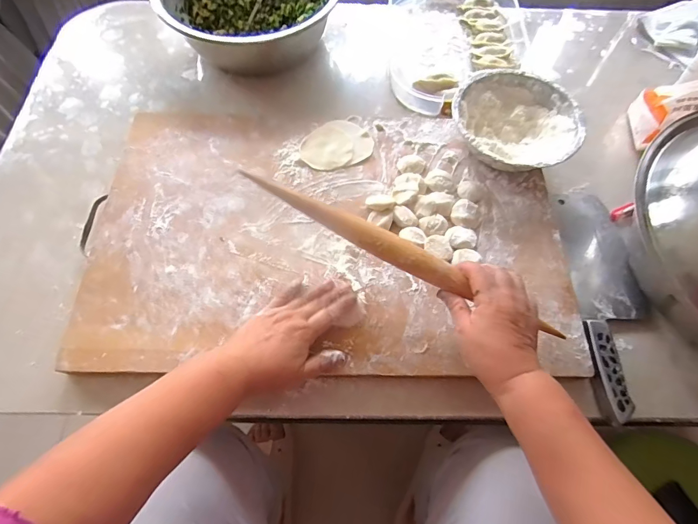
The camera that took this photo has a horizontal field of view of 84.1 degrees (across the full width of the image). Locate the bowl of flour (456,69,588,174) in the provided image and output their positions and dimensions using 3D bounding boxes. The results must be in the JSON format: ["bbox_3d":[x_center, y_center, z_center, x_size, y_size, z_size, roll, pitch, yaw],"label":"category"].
[{"bbox_3d":[0.218,-0.182,0.521,0.158,0.051,0.151,1,66,-1],"label":"bowl of flour"}]

